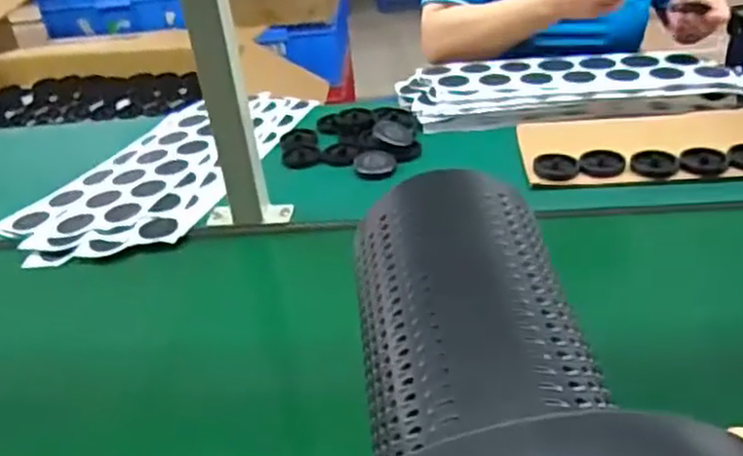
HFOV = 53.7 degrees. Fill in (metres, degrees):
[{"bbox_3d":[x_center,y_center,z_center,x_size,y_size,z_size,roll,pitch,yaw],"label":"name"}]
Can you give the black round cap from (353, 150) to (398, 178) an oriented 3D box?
[{"bbox_3d":[0.005,-0.082,0.943,0.054,0.027,0.054,-4,33,3],"label":"black round cap"}]

